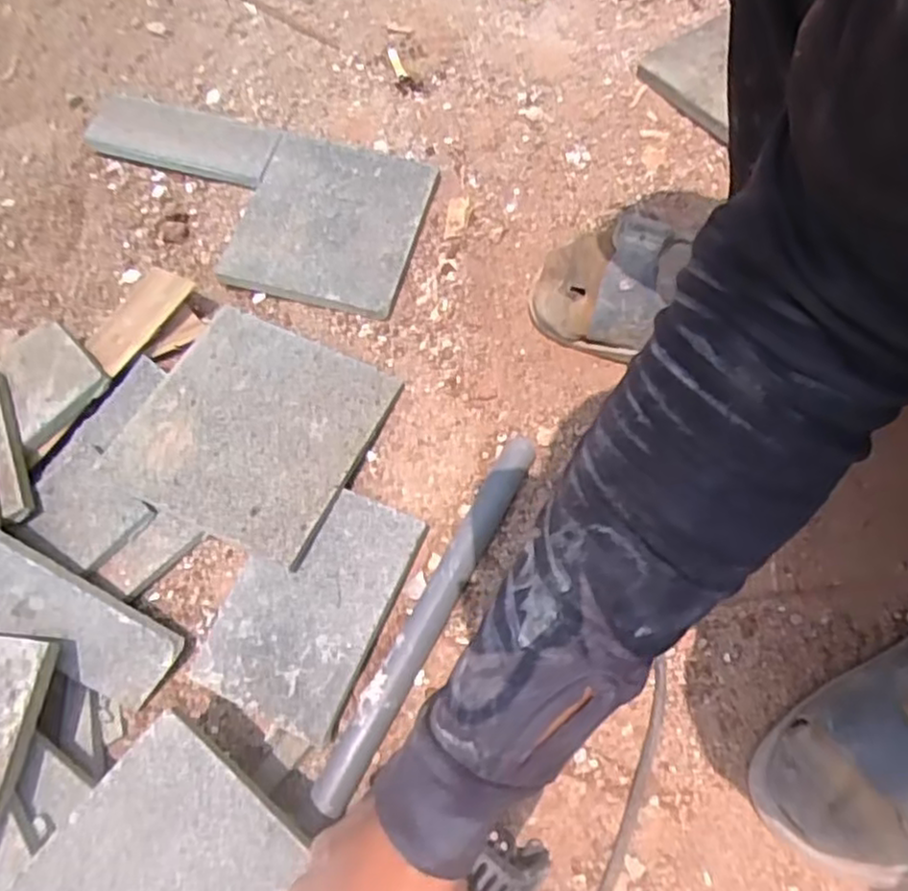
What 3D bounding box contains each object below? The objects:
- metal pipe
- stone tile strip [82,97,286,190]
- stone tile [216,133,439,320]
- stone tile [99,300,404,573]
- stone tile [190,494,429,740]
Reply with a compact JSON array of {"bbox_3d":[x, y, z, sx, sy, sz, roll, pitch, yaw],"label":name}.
[{"bbox_3d":[-0.014,0.106,0.457,0.021,0.021,0.256,29,69,7],"label":"metal pipe"},{"bbox_3d":[-0.228,-0.257,0.604,0.159,0.022,0.054,17,68,2],"label":"stone tile strip"},{"bbox_3d":[-0.097,-0.181,0.571,0.137,0.017,0.154,16,68,2],"label":"stone tile"},{"bbox_3d":[-0.138,-0.014,0.496,0.151,0.005,0.156,25,64,9],"label":"stone tile"},{"bbox_3d":[-0.093,0.100,0.465,0.100,0.018,0.146,22,69,11],"label":"stone tile"}]

